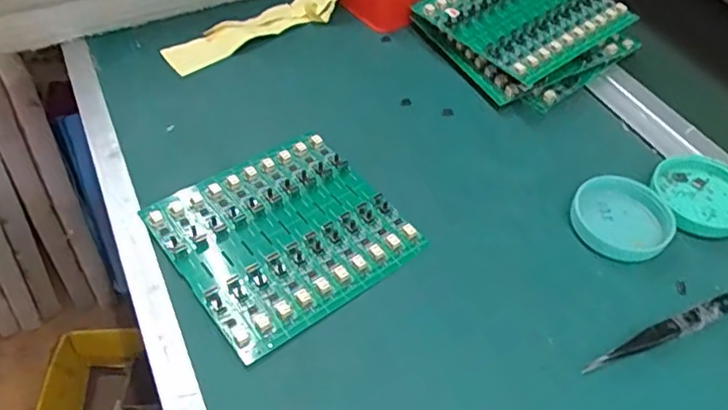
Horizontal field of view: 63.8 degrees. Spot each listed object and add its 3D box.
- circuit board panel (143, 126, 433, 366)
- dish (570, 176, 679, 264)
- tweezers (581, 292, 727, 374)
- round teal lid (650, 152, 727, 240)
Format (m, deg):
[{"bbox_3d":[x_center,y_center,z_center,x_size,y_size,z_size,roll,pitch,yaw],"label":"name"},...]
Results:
[{"bbox_3d":[-0.051,0.016,0.381,0.137,0.010,0.130,-31,56,-25],"label":"circuit board panel"},{"bbox_3d":[0.174,0.007,0.393,0.062,0.014,0.062,30,55,22],"label":"dish"},{"bbox_3d":[0.178,0.074,0.342,0.115,0.008,0.013,-19,52,-17],"label":"tweezers"},{"bbox_3d":[0.239,-0.008,0.413,0.069,0.010,0.068,1,49,-1],"label":"round teal lid"}]

